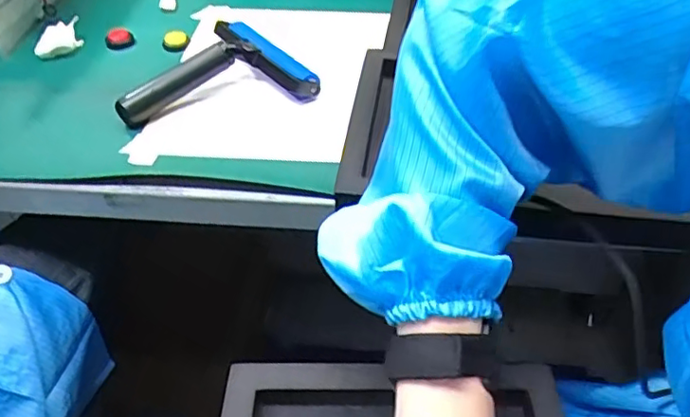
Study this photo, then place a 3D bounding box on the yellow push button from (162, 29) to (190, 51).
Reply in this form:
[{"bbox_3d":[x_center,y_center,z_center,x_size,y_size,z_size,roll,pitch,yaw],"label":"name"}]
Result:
[{"bbox_3d":[-0.206,-0.205,0.720,0.032,0.013,0.032,-9,45,-8],"label":"yellow push button"}]

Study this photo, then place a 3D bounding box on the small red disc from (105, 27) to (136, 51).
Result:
[{"bbox_3d":[-0.268,-0.202,0.705,0.033,0.016,0.024,-17,46,-15],"label":"small red disc"}]

